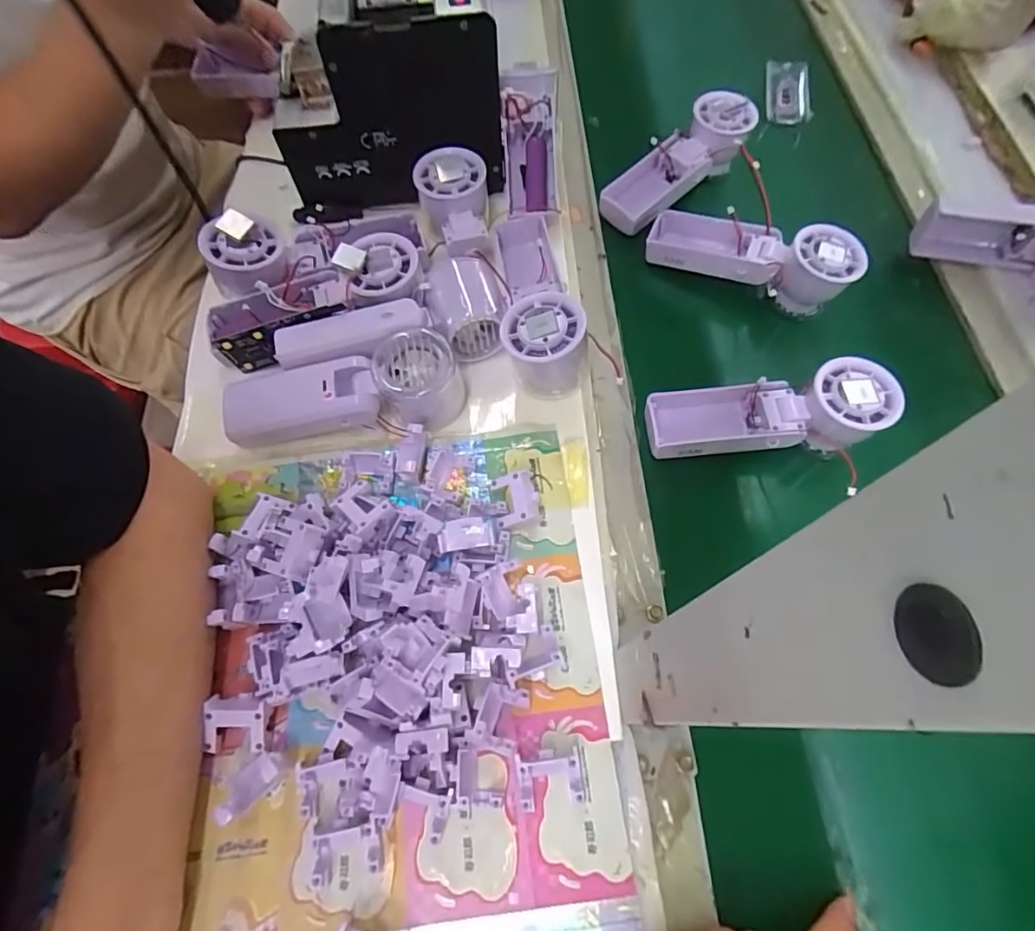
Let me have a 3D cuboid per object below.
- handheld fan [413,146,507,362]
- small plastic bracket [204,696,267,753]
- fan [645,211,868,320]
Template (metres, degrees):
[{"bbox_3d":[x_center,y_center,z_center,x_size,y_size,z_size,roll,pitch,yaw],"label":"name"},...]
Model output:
[{"bbox_3d":[-0.047,-0.173,0.430,0.060,0.047,0.181,-8,66,-3],"label":"handheld fan"},{"bbox_3d":[-0.160,0.148,0.306,0.033,0.018,0.029,1,66,1],"label":"small plastic bracket"},{"bbox_3d":[0.195,-0.180,0.456,0.165,0.057,0.045,23,67,9],"label":"fan"}]

